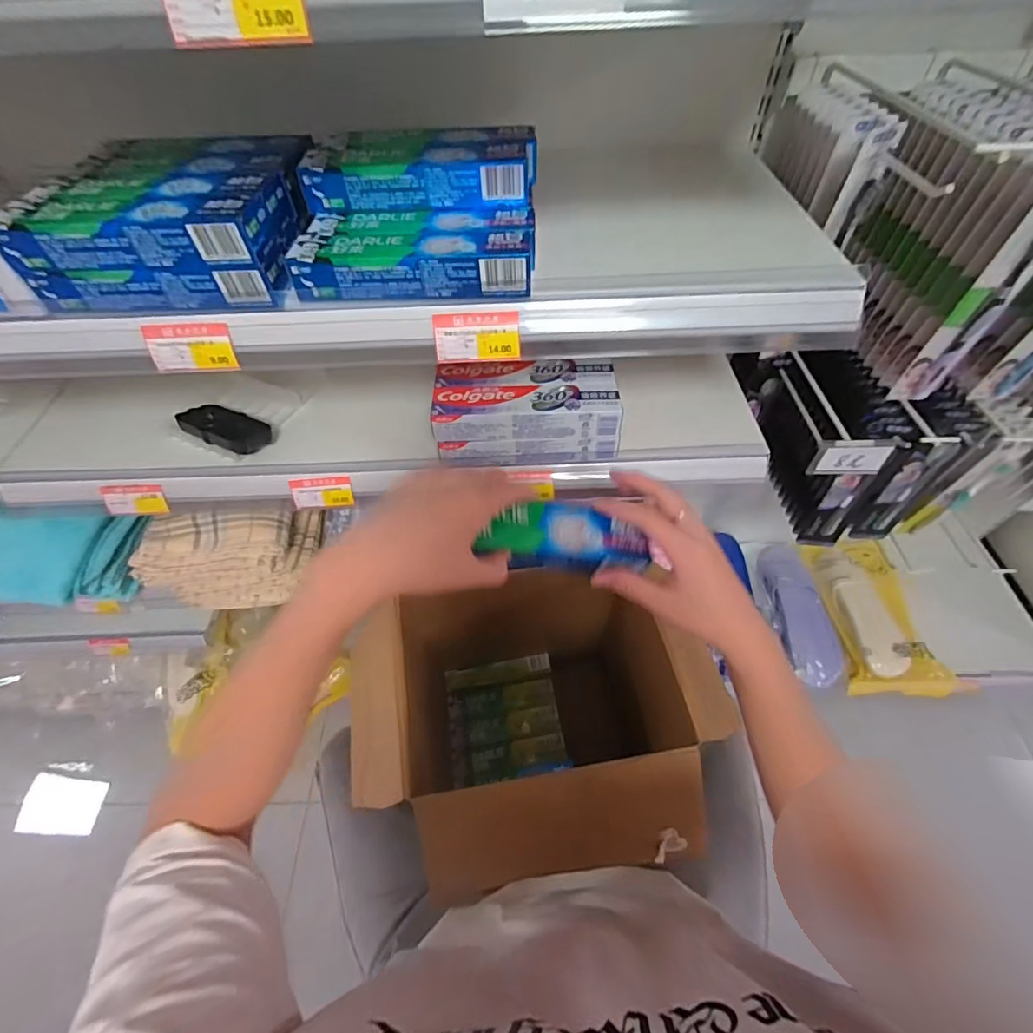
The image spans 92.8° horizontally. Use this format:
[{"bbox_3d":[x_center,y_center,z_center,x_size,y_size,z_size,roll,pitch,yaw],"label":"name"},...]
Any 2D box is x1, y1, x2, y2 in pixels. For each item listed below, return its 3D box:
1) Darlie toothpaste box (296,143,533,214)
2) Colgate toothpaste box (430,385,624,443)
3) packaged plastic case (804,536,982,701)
[{"bbox_3d":[-0.083,-0.288,0.417,0.181,0.034,0.045,-2,55,0],"label":"Darlie toothpaste box"},{"bbox_3d":[0.011,-0.112,0.524,0.192,0.039,0.048,-1,55,0],"label":"Colgate toothpaste box"},{"bbox_3d":[0.787,0.199,1.087,0.233,0.040,0.388,-7,55,-4],"label":"packaged plastic case"}]

